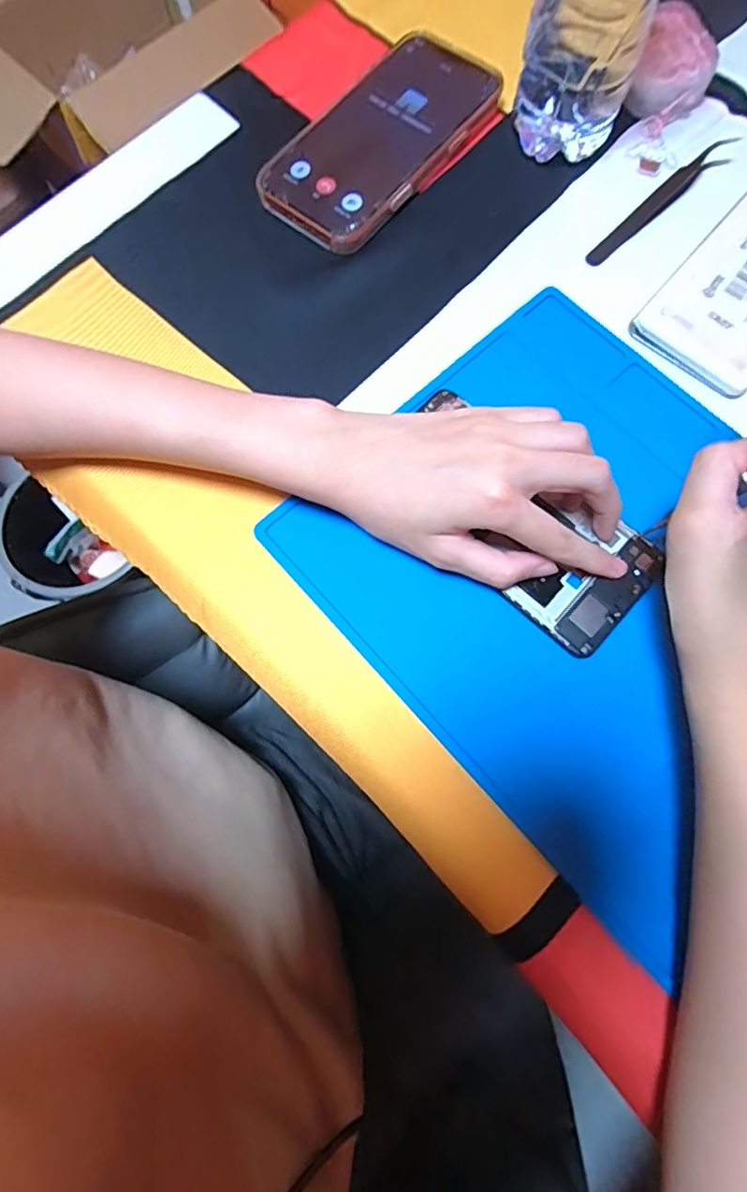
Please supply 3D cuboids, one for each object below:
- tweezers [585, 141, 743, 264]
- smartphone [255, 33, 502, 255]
[{"bbox_3d":[0.175,-0.242,0.324,0.120,0.013,0.012,-40,78,-9],"label":"tweezers"},{"bbox_3d":[0.003,-0.291,0.340,0.083,0.015,0.161,38,79,10],"label":"smartphone"}]

